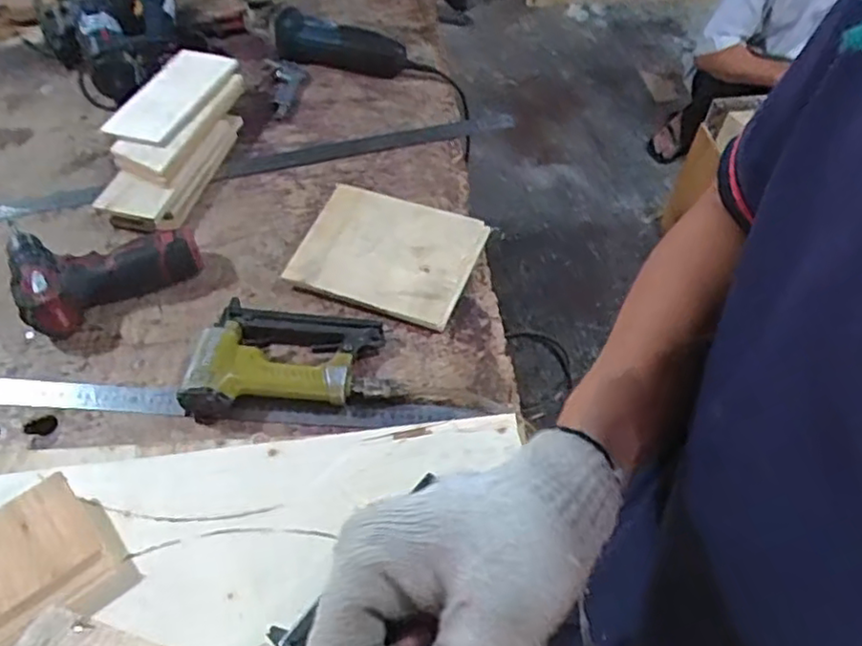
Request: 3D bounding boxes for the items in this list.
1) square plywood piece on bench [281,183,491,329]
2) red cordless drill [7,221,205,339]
[{"bbox_3d":[-0.051,-0.093,0.827,0.208,0.017,0.172,21,62,10],"label":"square plywood piece on bench"},{"bbox_3d":[-0.410,-0.089,0.817,0.203,0.057,0.168,-30,60,-20],"label":"red cordless drill"}]

